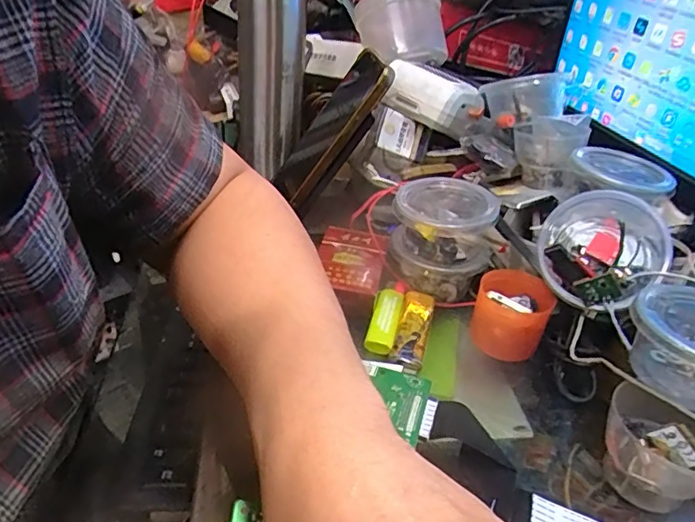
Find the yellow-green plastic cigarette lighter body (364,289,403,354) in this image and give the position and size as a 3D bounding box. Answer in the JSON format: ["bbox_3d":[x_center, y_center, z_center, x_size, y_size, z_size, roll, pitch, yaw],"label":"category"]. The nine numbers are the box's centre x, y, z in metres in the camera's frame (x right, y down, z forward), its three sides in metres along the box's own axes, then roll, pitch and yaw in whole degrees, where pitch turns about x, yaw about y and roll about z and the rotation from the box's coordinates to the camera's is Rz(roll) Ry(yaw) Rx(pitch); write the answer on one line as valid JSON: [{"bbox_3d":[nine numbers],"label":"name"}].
[{"bbox_3d":[0.027,0.042,0.396,0.019,0.007,0.066,13,35,9],"label":"yellow-green plastic cigarette lighter body"}]

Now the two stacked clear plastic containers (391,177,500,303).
[{"bbox_3d":[0.073,-0.025,0.431,0.068,0.058,0.084,-16,40,-29],"label":"two stacked clear plastic containers"}]

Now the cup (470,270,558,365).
[{"bbox_3d":[0.117,0.038,0.393,0.050,0.045,0.049,4,34,-3],"label":"cup"}]

